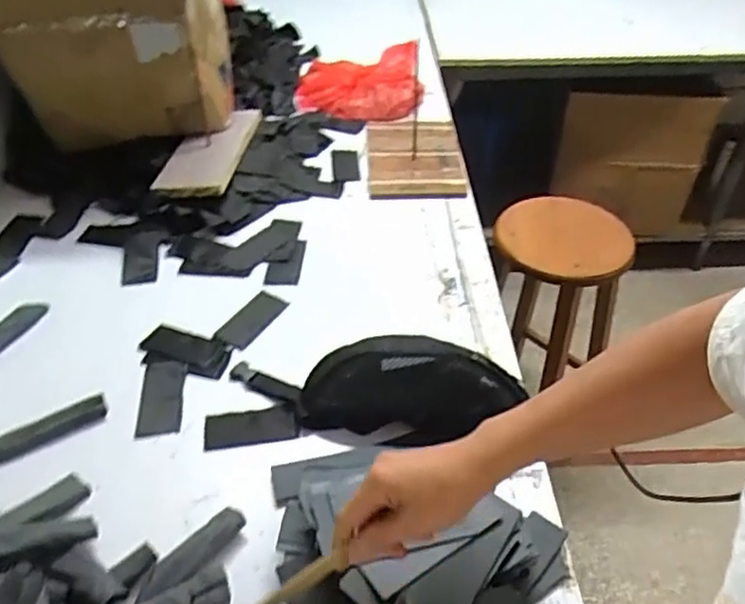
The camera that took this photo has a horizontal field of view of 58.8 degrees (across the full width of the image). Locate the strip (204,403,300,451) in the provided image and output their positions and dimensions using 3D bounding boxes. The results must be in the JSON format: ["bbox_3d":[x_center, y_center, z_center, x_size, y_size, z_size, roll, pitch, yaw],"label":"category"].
[{"bbox_3d":[-0.154,0.156,0.838,0.116,0.010,0.062,-12,39,-4],"label":"strip"}]

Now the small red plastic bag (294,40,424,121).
[{"bbox_3d":[-0.029,-0.490,1.479,0.282,0.122,0.167,0,42,0],"label":"small red plastic bag"}]

